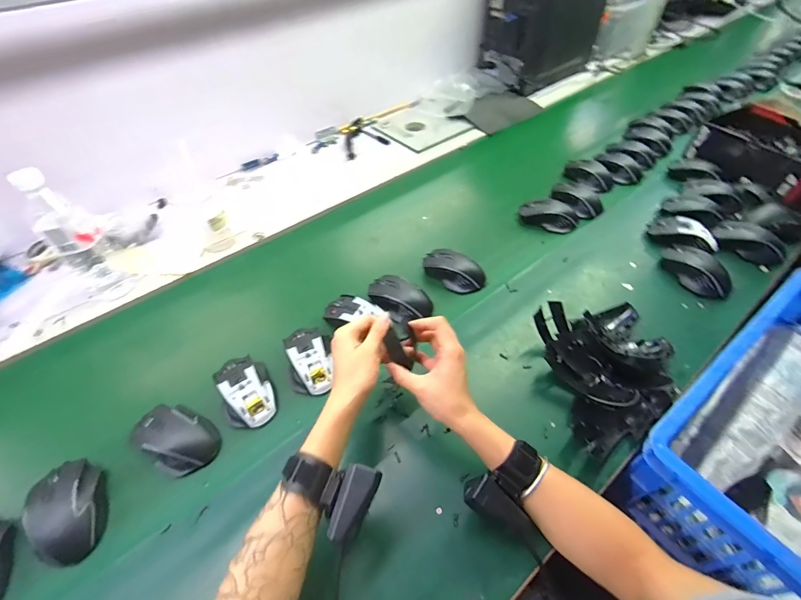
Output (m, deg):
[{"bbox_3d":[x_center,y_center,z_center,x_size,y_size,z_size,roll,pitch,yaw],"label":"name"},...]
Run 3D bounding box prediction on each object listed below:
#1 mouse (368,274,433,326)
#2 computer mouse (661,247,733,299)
[{"bbox_3d":[-0.002,0.000,0.657,0.110,0.043,0.074,34,59,27],"label":"mouse"},{"bbox_3d":[0.520,-0.054,0.676,0.062,0.036,0.123,-24,53,-18],"label":"computer mouse"}]

